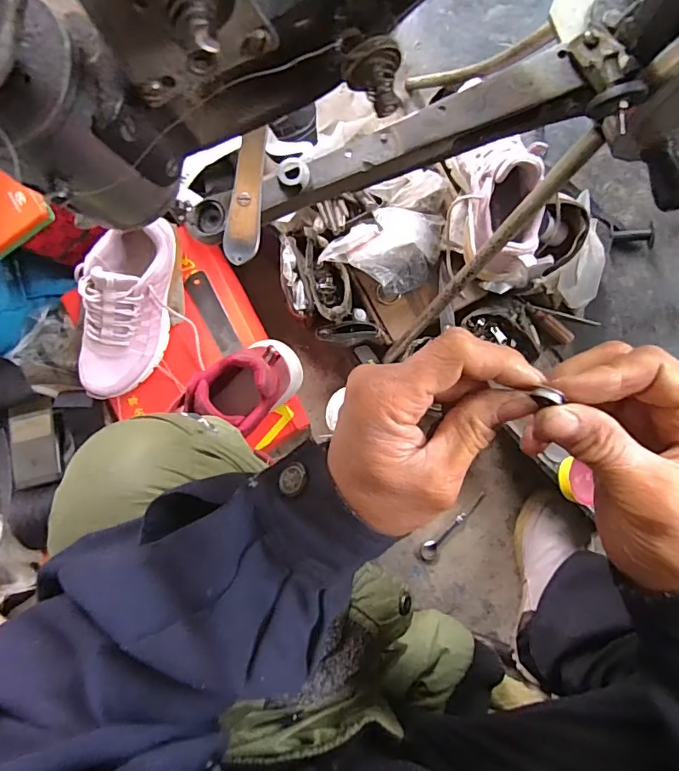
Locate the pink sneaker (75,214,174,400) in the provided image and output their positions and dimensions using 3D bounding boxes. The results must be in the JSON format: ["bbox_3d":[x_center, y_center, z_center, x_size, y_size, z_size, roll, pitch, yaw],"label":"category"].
[{"bbox_3d":[-0.261,-0.086,0.590,0.081,0.118,0.210,19,92,7],"label":"pink sneaker"}]

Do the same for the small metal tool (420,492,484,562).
[{"bbox_3d":[0.163,0.206,0.713,0.028,0.018,0.131,37,94,6],"label":"small metal tool"}]

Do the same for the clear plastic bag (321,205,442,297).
[{"bbox_3d":[0.053,-0.177,0.613,0.149,0.042,0.101,7,91,8],"label":"clear plastic bag"}]

